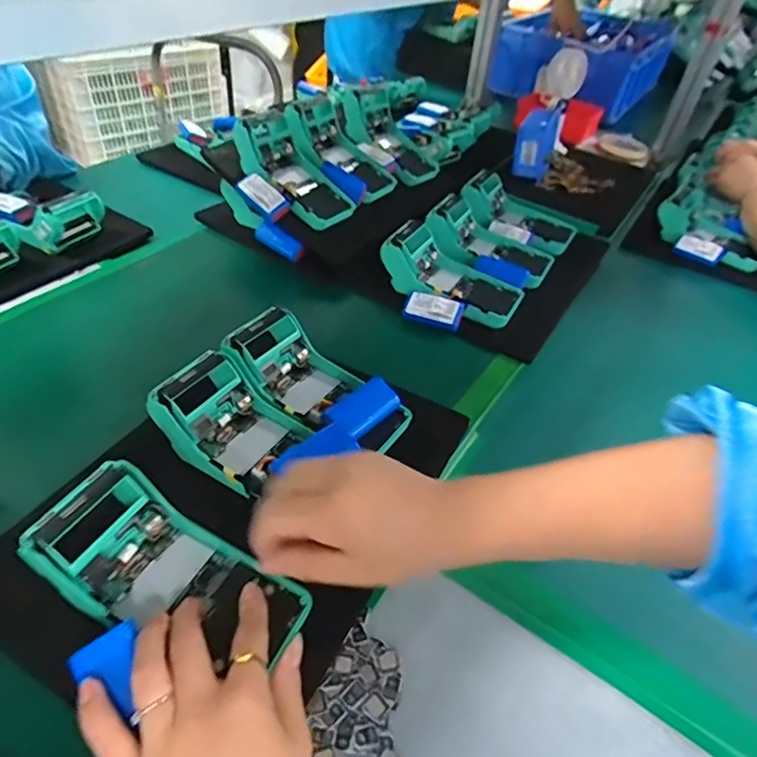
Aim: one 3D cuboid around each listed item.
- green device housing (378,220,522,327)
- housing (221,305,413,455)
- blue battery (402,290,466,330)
[{"bbox_3d":[0.092,-0.121,0.651,0.167,0.085,0.086,23,45,17],"label":"green device housing"},{"bbox_3d":[-0.058,0.010,0.487,0.170,0.057,0.078,37,48,9],"label":"housing"},{"bbox_3d":[0.064,-0.081,0.619,0.069,0.034,0.015,16,4,11],"label":"blue battery"}]

